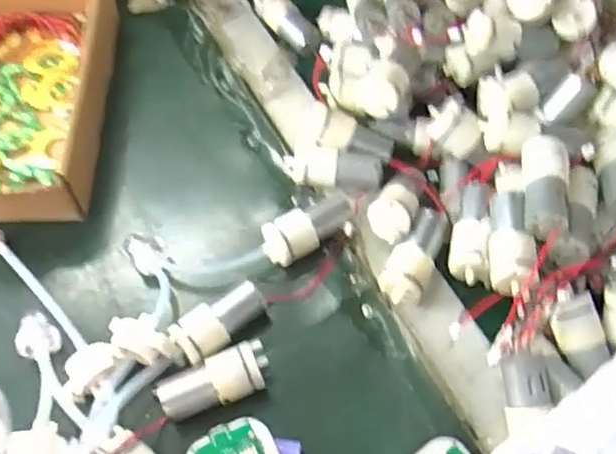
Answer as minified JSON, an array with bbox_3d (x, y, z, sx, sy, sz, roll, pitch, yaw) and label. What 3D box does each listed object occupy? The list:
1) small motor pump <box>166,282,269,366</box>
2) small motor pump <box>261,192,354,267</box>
[{"bbox_3d":[-0.054,0.058,0.411,0.059,0.023,0.025,-37,66,-19],"label":"small motor pump"},{"bbox_3d":[0.000,0.002,0.446,0.067,0.024,0.025,-26,63,-14],"label":"small motor pump"}]

